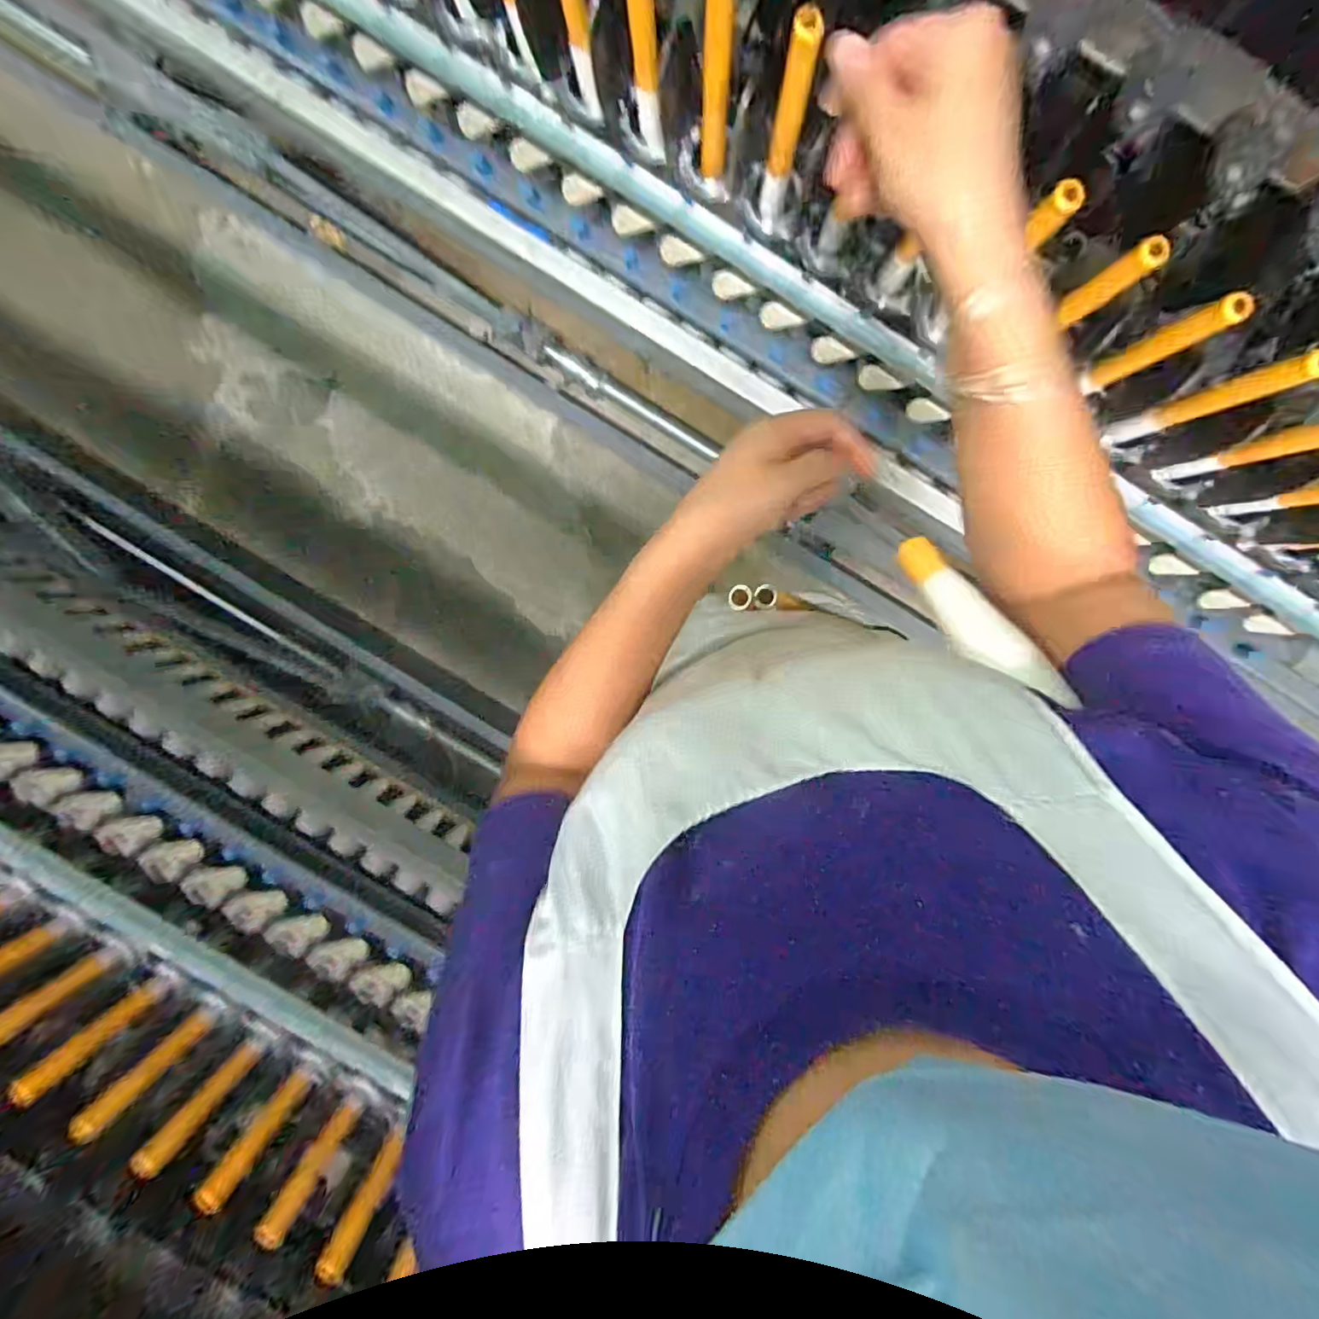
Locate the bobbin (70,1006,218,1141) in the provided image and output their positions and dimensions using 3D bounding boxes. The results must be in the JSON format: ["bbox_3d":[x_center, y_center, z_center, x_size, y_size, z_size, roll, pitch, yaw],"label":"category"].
[{"bbox_3d":[-0.567,0.456,0.631,0.026,0.148,0.027,-37,95,8],"label":"bobbin"}]

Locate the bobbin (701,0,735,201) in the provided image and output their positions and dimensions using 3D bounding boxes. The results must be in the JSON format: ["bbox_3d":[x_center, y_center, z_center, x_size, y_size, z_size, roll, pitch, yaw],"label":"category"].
[{"bbox_3d":[0.048,-0.466,0.470,0.023,0.211,0.030,-2,99,4],"label":"bobbin"}]

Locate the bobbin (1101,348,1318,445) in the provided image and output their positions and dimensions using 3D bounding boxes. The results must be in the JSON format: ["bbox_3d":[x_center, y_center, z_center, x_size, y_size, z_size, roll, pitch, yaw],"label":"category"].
[{"bbox_3d":[0.462,-0.217,0.482,0.021,0.189,0.022,-20,97,6],"label":"bobbin"}]

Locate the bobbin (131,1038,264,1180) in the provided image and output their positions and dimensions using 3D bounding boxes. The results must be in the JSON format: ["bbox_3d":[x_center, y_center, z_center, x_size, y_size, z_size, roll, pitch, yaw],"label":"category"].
[{"bbox_3d":[-0.506,0.492,0.627,0.030,0.142,0.029,43,99,-4],"label":"bobbin"}]

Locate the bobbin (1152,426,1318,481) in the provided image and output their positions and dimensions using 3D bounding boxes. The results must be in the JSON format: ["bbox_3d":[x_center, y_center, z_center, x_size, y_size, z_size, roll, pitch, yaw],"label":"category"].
[{"bbox_3d":[0.519,-0.180,0.486,0.023,0.195,0.018,-27,97,7],"label":"bobbin"}]

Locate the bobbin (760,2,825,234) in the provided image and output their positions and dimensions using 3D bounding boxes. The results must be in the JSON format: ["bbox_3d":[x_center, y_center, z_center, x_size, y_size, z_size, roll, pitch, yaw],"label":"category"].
[{"bbox_3d":[0.106,-0.433,0.475,0.021,0.194,0.031,4,99,3],"label":"bobbin"}]

